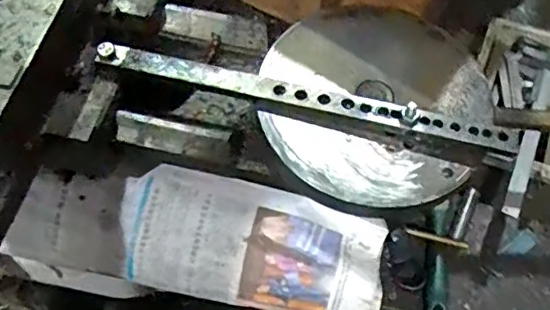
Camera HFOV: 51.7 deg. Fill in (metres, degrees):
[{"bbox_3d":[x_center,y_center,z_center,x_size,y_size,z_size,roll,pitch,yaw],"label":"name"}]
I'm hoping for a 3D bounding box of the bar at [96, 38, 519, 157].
[{"bbox_3d":[0.019,-0.047,0.441,0.327,0.015,0.021,14,64,7],"label":"bar"}]

